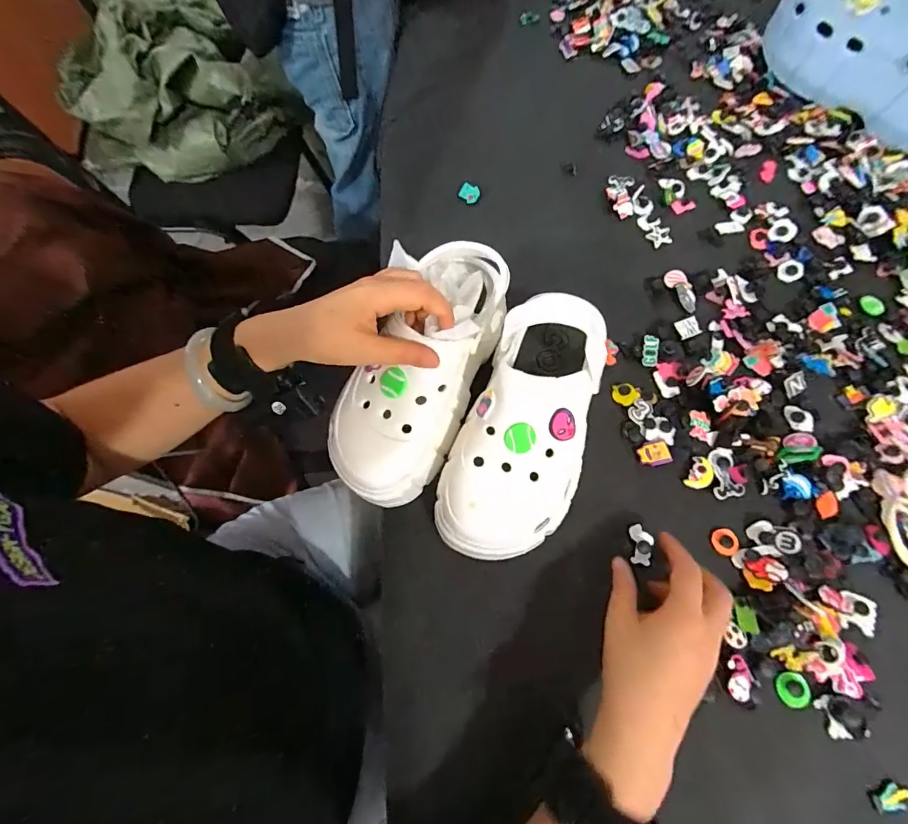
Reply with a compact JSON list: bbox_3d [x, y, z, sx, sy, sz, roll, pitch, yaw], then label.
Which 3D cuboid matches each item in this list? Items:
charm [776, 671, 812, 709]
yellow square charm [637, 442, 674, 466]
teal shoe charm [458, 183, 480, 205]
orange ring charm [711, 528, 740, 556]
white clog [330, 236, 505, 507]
[{"bbox_3d":[0.268,0.220,0.340,0.023,0.005,0.023,-16,61,30],"label":"charm"},{"bbox_3d":[0.189,0.039,0.406,0.027,0.007,0.023,-10,69,-2],"label":"yellow square charm"},{"bbox_3d":[0.018,-0.266,0.524,0.025,0.022,0.005,5,46,-11],"label":"teal shoe charm"},{"bbox_3d":[0.240,0.114,0.379,0.020,0.004,0.023,-11,69,-2],"label":"orange ring charm"},{"bbox_3d":[-0.028,-0.038,0.369,0.094,0.081,0.230,26,83,11],"label":"white clog"}]

